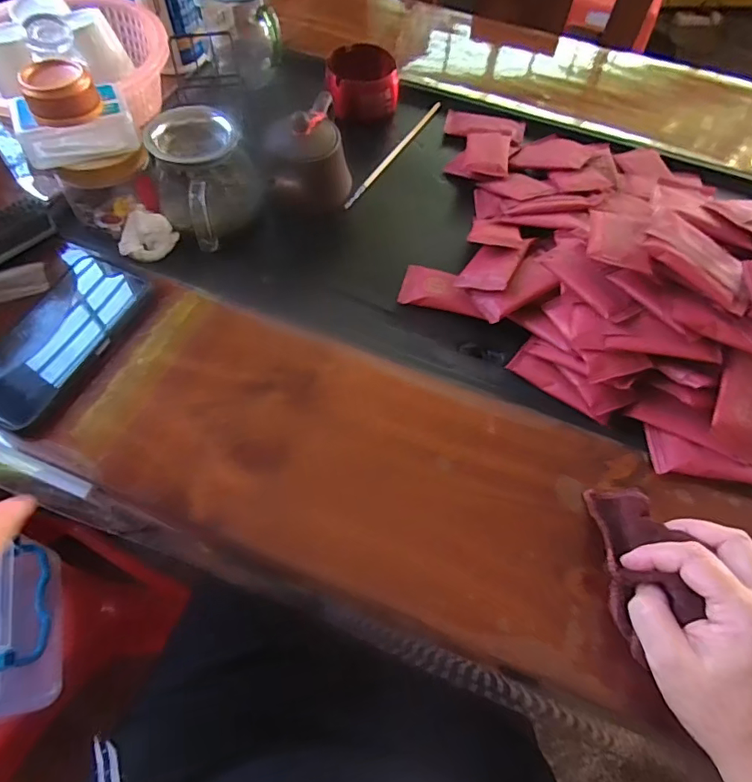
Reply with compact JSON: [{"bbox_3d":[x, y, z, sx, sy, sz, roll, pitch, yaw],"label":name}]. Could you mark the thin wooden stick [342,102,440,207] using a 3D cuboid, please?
[{"bbox_3d":[0.022,-0.274,0.573,0.011,0.010,0.211,28,62,13],"label":"thin wooden stick"}]

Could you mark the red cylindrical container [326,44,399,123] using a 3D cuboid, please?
[{"bbox_3d":[-0.017,-0.363,0.596,0.080,0.055,0.078,1,62,-2],"label":"red cylindrical container"}]

